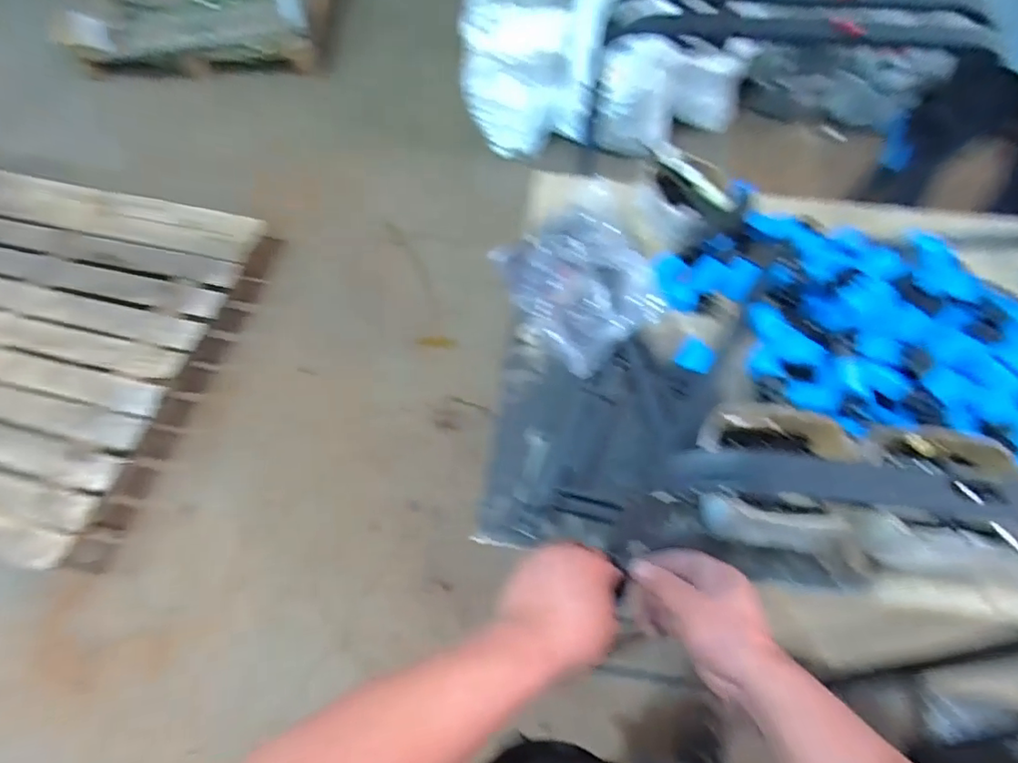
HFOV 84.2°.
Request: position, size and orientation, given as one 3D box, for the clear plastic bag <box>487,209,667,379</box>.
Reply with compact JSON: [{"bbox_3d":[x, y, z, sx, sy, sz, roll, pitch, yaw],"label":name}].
[{"bbox_3d":[0.091,-0.148,0.801,0.168,0.076,0.240,-31,66,-14],"label":"clear plastic bag"}]

